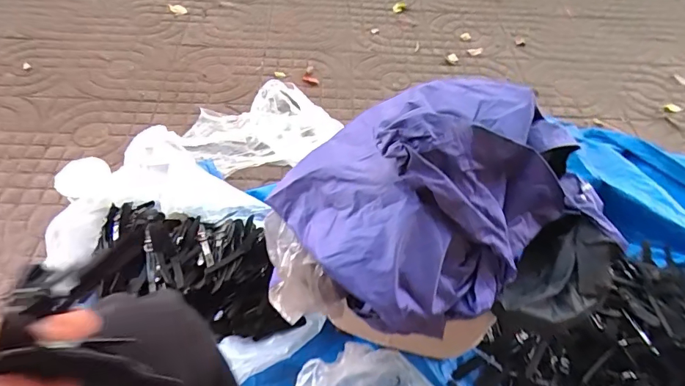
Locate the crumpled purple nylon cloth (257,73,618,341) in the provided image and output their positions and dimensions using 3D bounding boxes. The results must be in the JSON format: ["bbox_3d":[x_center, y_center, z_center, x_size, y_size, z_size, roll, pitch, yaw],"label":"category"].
[{"bbox_3d":[0.135,0.012,0.526,0.361,0.172,0.331,-24,60,-20],"label":"crumpled purple nylon cloth"}]

